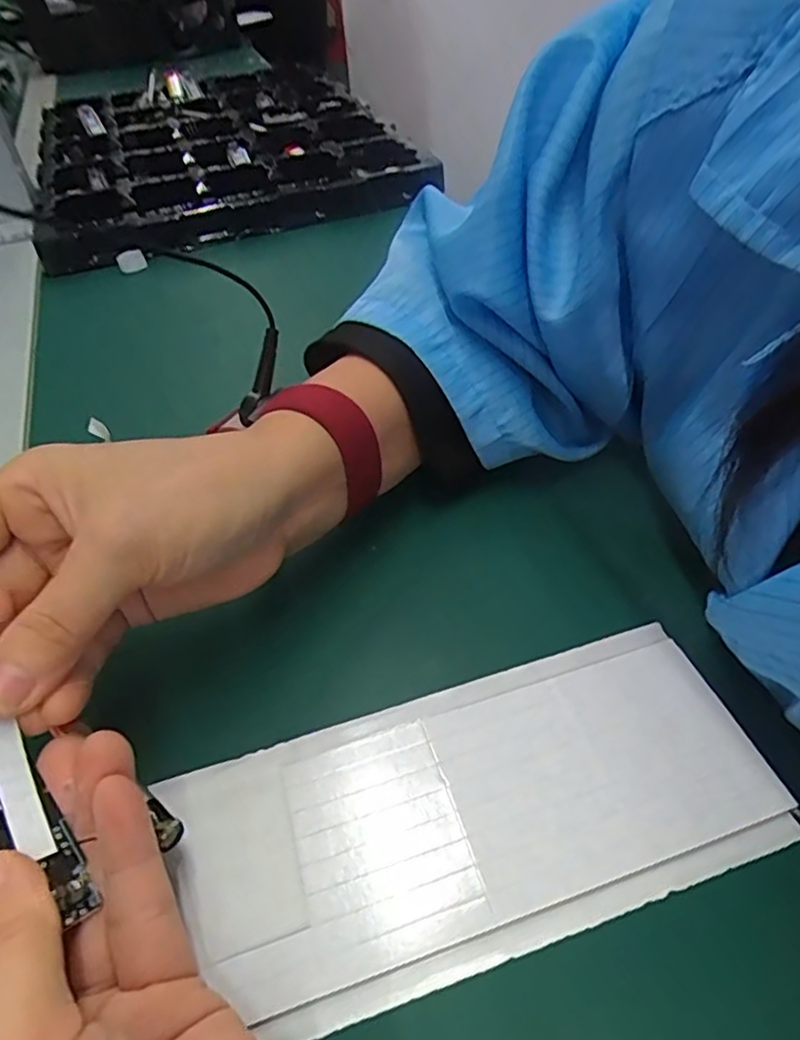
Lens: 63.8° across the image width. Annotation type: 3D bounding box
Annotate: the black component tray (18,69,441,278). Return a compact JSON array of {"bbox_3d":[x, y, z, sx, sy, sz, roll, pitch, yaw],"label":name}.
[{"bbox_3d":[-0.183,-0.374,0.633,0.315,0.028,0.426,-16,47,-12],"label":"black component tray"}]

